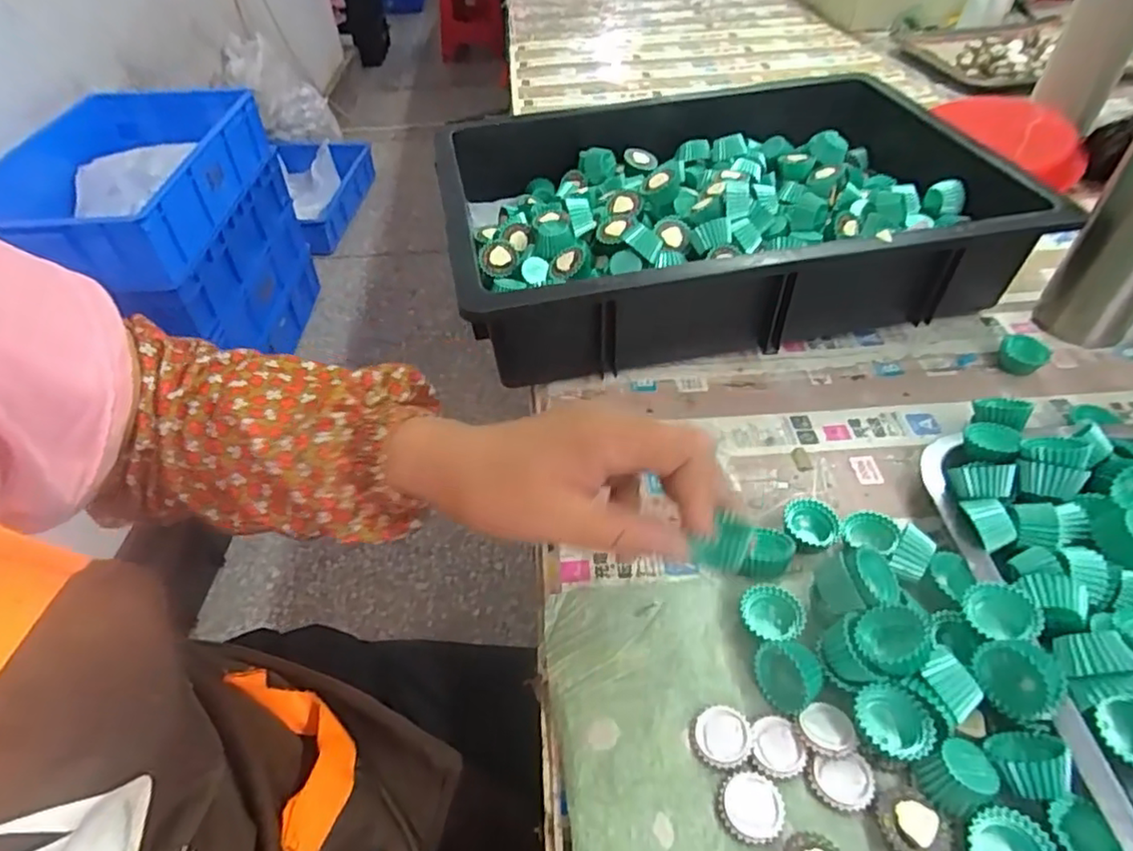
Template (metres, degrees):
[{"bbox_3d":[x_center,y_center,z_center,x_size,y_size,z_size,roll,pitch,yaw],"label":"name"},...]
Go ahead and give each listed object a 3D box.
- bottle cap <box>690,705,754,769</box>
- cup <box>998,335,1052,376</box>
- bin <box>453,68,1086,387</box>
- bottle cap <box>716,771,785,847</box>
[{"bbox_3d":[0.073,0.147,0.299,0.028,0.006,0.026,-2,46,2],"label":"bottle cap"},{"bbox_3d":[0.335,-0.050,0.464,0.031,0.016,0.030,-2,46,2],"label":"cup"},{"bbox_3d":[0.134,-0.175,0.544,0.452,0.103,0.304,-9,47,-5],"label":"bin"},{"bbox_3d":[0.082,0.169,0.279,0.028,0.004,0.027,-2,46,2],"label":"bottle cap"}]

